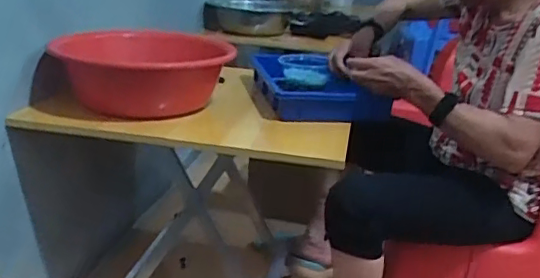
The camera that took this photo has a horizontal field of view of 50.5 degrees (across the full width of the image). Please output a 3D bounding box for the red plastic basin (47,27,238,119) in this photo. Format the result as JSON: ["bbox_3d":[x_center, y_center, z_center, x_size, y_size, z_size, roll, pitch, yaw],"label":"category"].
[{"bbox_3d":[-0.221,-0.114,1.066,0.251,0.141,0.290,10,19,15],"label":"red plastic basin"}]

